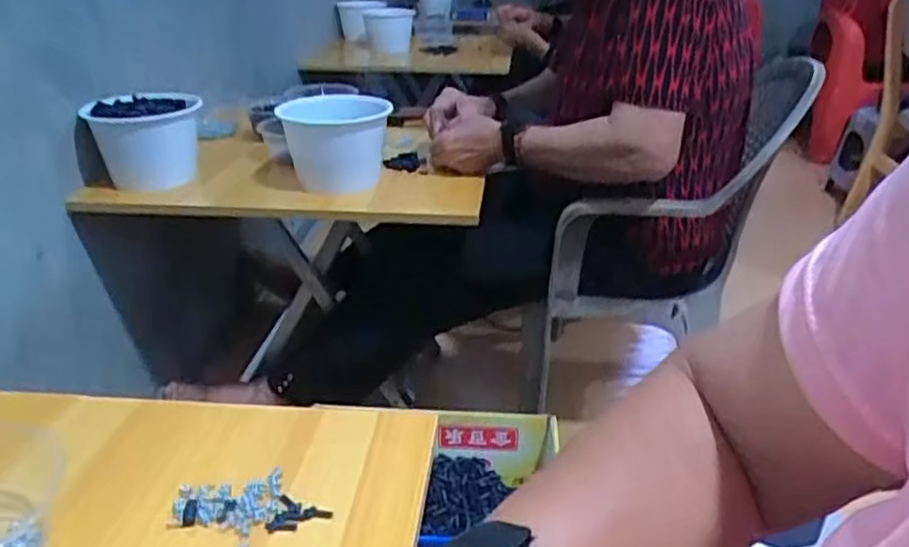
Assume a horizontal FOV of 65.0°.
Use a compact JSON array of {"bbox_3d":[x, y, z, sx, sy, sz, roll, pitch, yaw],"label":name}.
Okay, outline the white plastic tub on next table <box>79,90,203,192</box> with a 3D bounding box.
[{"bbox_3d":[-0.454,-0.192,1.059,0.142,0.123,0.155,-12,28,-21],"label":"white plastic tub on next table"}]

